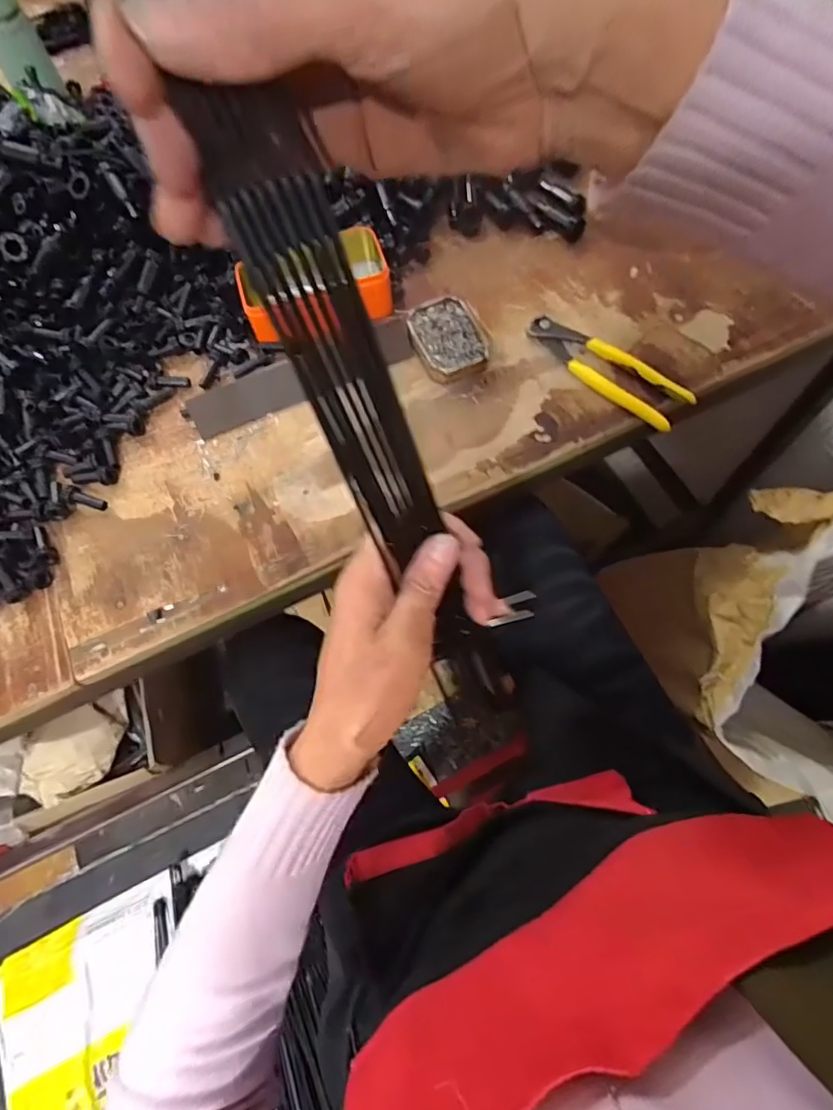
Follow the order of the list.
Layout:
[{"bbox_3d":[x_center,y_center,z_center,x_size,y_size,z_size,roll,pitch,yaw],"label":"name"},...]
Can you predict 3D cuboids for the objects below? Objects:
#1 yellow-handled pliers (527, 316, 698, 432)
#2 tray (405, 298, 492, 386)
[{"bbox_3d":[0.174,-0.174,0.510,0.162,0.022,0.048,41,75,18],"label":"yellow-handled pliers"},{"bbox_3d":[0.031,-0.208,0.531,0.066,0.023,0.087,-19,67,-5],"label":"tray"}]

